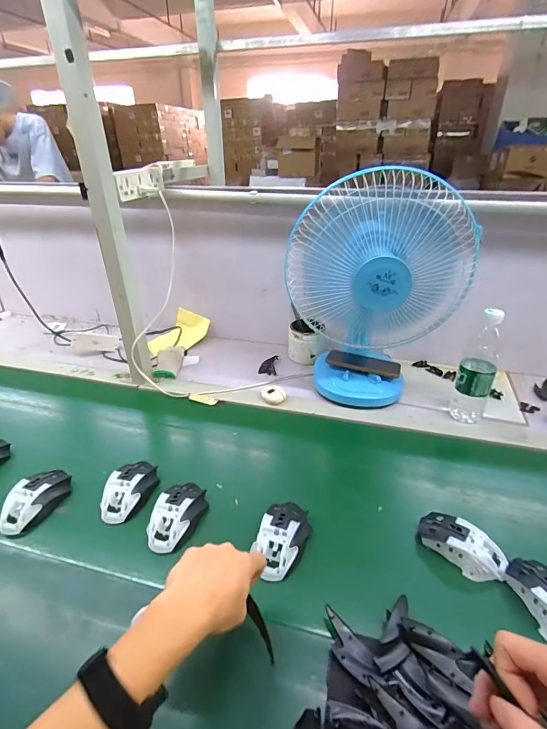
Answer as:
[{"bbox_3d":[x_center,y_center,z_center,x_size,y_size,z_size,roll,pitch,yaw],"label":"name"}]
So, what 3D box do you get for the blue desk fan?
[{"bbox_3d":[0.205,-0.128,0.719,0.291,0.427,0.214,15,33,26],"label":"blue desk fan"}]

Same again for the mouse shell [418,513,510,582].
[{"bbox_3d":[0.262,0.250,0.518,0.110,0.037,0.055,20,36,33],"label":"mouse shell"}]

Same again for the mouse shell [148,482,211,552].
[{"bbox_3d":[-0.144,0.223,0.561,0.062,0.033,0.110,7,30,15],"label":"mouse shell"}]

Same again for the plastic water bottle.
[{"bbox_3d":[0.396,0.006,0.719,0.063,0.218,0.059,20,35,33],"label":"plastic water bottle"}]

